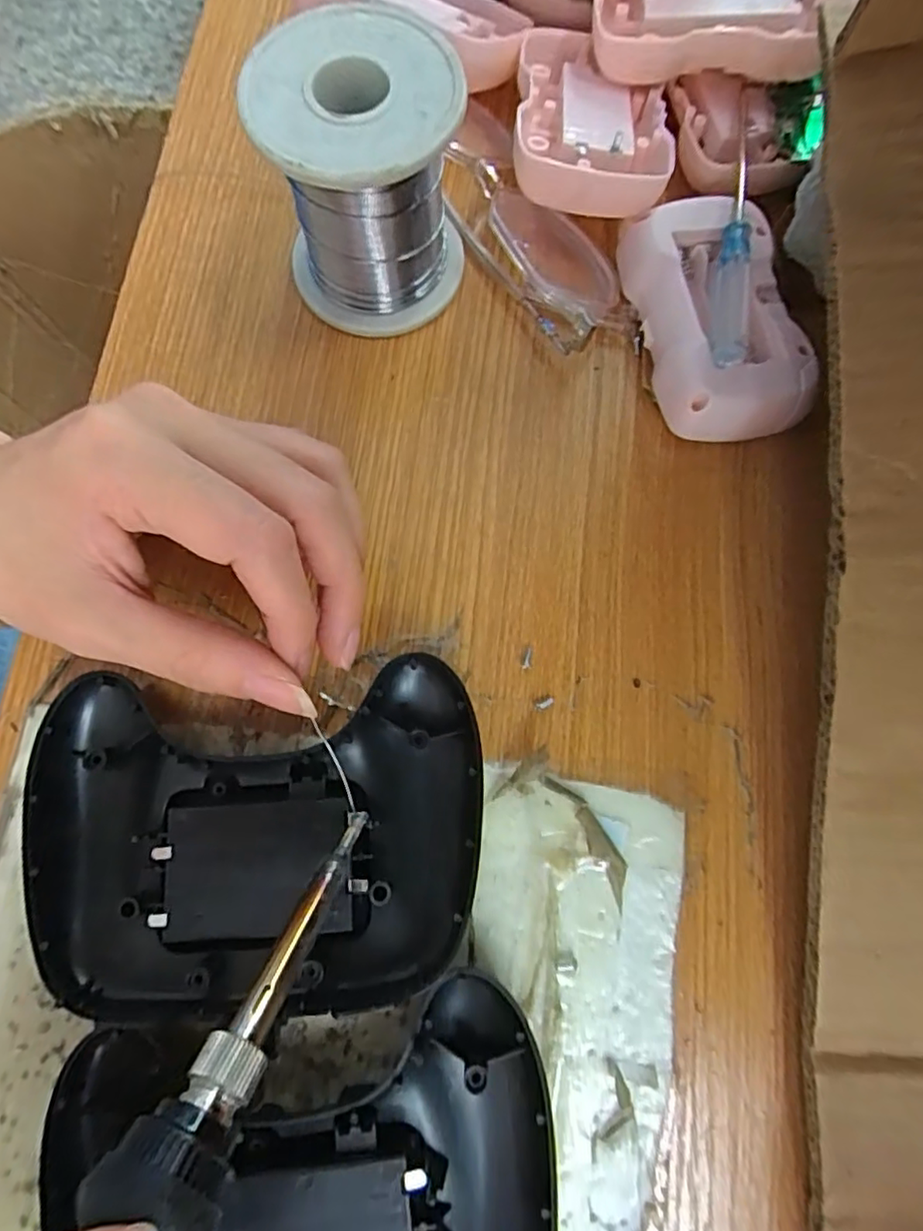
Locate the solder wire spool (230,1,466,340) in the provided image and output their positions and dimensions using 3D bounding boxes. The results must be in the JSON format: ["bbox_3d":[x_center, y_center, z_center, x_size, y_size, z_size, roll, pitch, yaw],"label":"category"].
[{"bbox_3d":[-0.030,-0.138,0.197,0.059,0.065,0.055,4,76,-1],"label":"solder wire spool"}]

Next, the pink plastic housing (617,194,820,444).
[{"bbox_3d":[0.088,-0.103,0.214,0.049,0.023,0.084,-11,77,-3],"label":"pink plastic housing"}]

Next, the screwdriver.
[{"bbox_3d":[0.092,-0.125,0.204,0.010,0.013,0.089,9,77,2],"label":"screwdriver"}]

